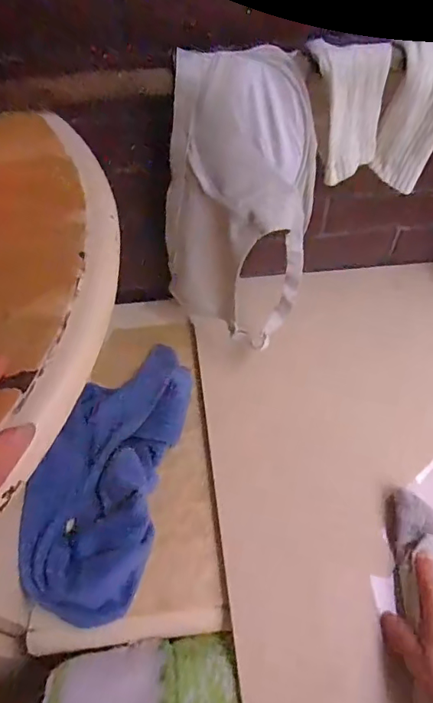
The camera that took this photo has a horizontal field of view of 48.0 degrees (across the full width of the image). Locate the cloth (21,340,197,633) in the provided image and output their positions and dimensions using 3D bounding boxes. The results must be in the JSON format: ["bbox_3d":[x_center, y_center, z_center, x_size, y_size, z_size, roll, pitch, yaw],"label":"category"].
[{"bbox_3d":[-0.114,0.120,0.551,0.125,0.054,0.318,10,55,9],"label":"cloth"}]

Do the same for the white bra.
[{"bbox_3d":[0.030,-0.155,0.531,0.151,0.283,0.105,36,62,24],"label":"white bra"}]

